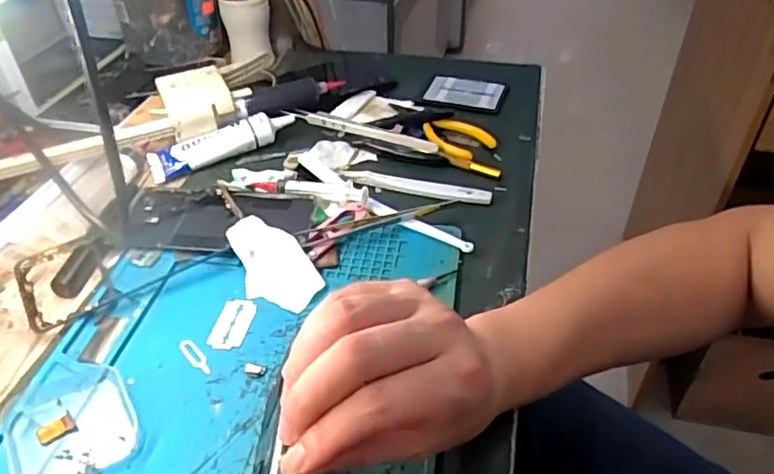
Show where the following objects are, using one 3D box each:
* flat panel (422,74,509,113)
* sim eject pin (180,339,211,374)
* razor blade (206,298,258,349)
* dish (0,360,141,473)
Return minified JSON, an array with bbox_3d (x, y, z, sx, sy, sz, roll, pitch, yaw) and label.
[{"bbox_3d":[0.084,-0.155,0.649,0.083,0.005,0.068,11,42,13],"label":"flat panel"},{"bbox_3d":[-0.122,0.076,0.385,0.008,0.004,0.034,-39,54,-20],"label":"sim eject pin"},{"bbox_3d":[-0.105,0.057,0.406,0.025,0.004,0.042,6,41,6],"label":"razor blade"},{"bbox_3d":[-0.183,0.103,0.346,0.065,0.009,0.085,-20,45,-23],"label":"dish"}]

